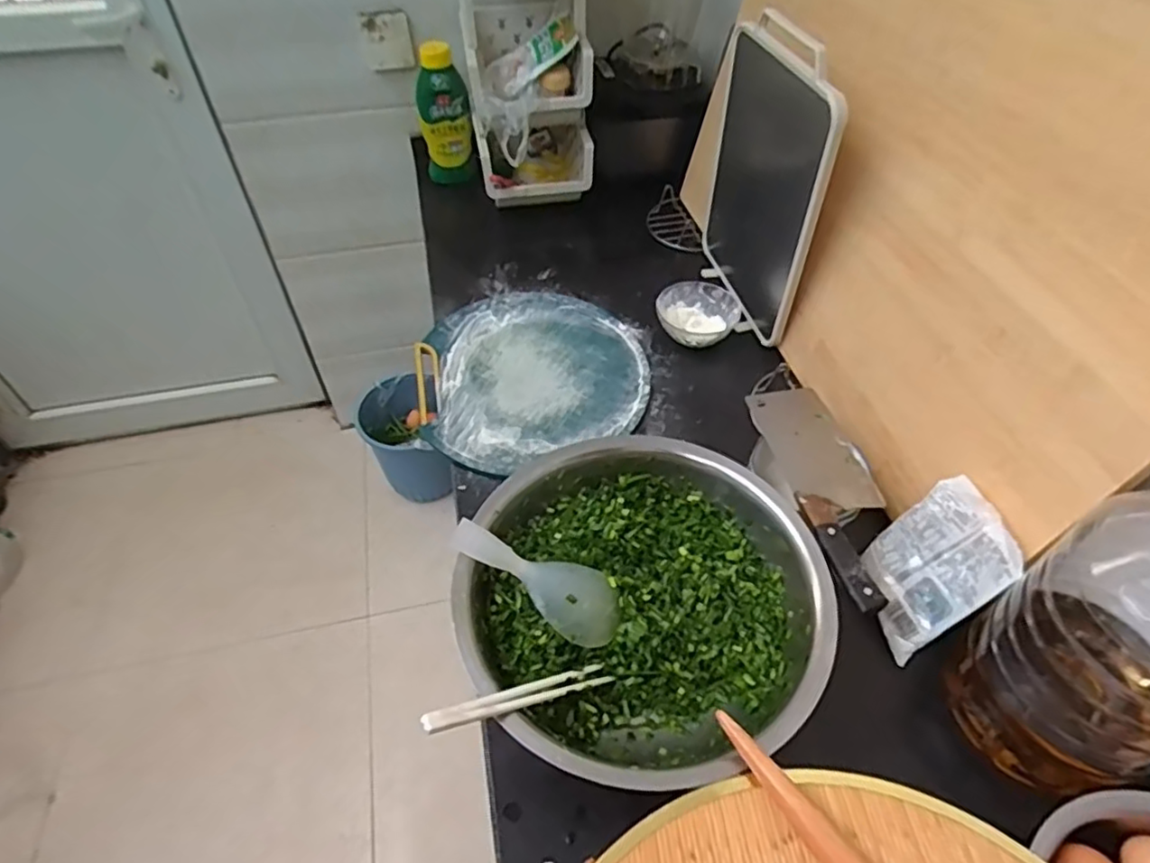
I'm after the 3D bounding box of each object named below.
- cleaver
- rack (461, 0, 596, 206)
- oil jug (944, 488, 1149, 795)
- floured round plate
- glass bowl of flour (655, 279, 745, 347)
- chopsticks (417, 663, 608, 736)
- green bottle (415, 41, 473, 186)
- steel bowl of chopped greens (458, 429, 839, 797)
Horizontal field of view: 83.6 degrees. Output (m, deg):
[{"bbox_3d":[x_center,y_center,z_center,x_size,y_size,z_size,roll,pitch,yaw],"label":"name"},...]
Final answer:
[{"bbox_3d":[0.272,0.057,0.682,0.089,0.029,0.281,-7,49,-6],"label":"cleaver"},{"bbox_3d":[-0.082,-0.662,1.090,0.207,0.540,0.314,-6,49,-5],"label":"rack"},{"bbox_3d":[0.425,0.142,0.472,0.138,0.335,0.150,-22,52,-18],"label":"oil jug"},{"bbox_3d":[-0.052,-0.091,0.927,0.300,0.016,0.349,-5,49,-4],"label":"floured round plate"},{"bbox_3d":[0.181,-0.172,0.968,0.112,0.046,0.118,0,49,0],"label":"glass bowl of flour"},{"bbox_3d":[-0.042,0.221,0.537,0.201,0.011,0.021,7,34,-47],"label":"chopsticks"},{"bbox_3d":[-0.250,-0.602,1.240,0.095,0.244,0.076,-9,49,-8],"label":"green bottle"},{"bbox_3d":[0.064,0.168,0.628,0.324,0.093,0.333,0,49,0],"label":"steel bowl of chopped greens"}]

